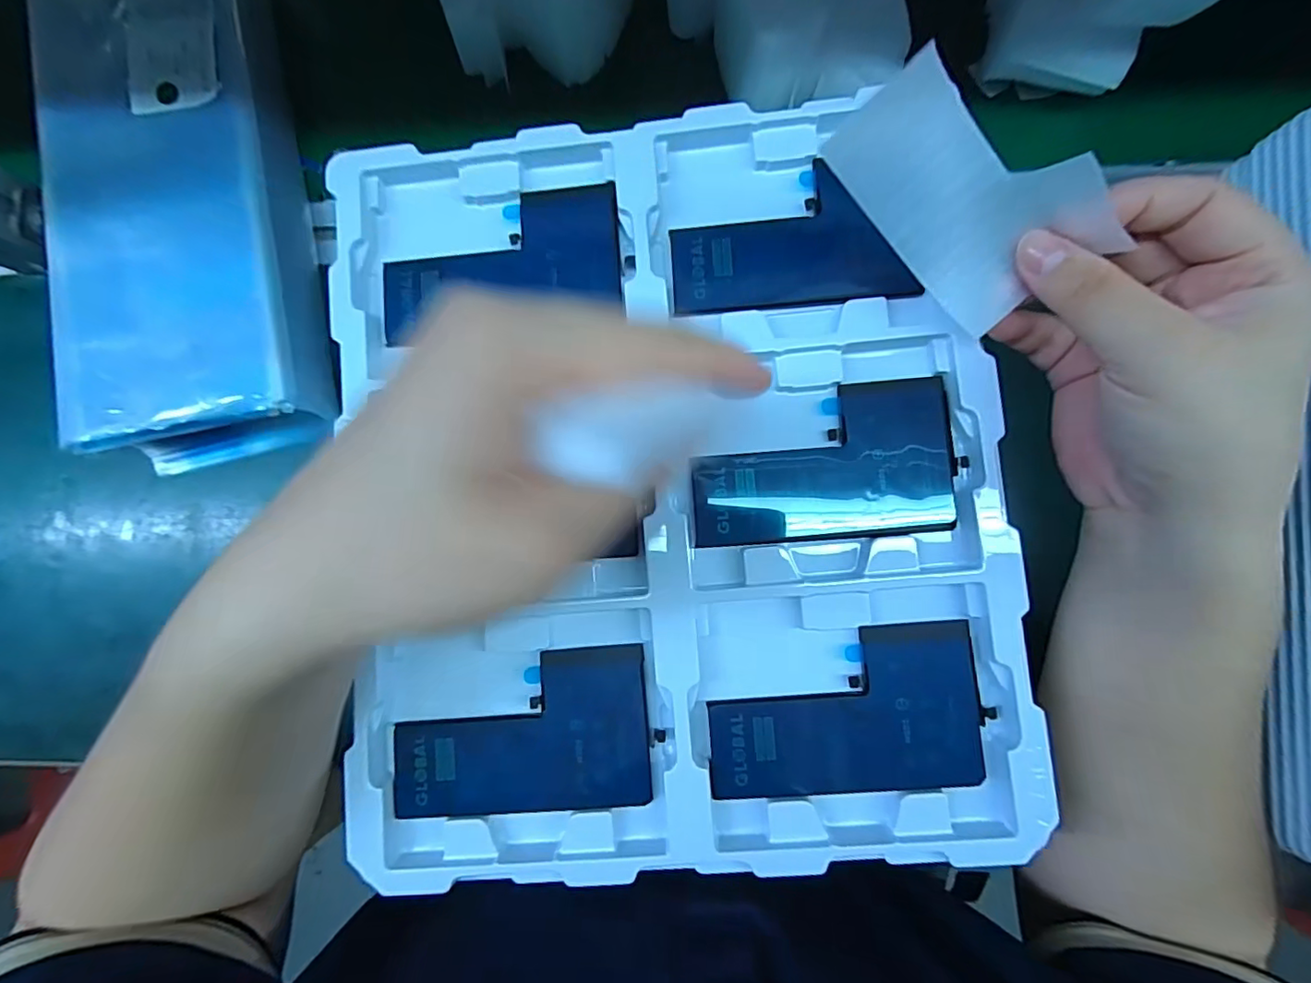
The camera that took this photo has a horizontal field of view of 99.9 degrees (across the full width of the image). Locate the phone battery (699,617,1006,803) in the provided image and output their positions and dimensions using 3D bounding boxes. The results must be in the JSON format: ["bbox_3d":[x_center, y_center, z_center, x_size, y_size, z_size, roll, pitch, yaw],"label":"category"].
[{"bbox_3d":[0.077,0.090,0.226,0.109,0.004,0.064,-5,83,3],"label":"phone battery"}]

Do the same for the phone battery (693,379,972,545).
[{"bbox_3d":[0.071,-0.012,0.237,0.109,0.005,0.064,-5,83,3],"label":"phone battery"}]

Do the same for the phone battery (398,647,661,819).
[{"bbox_3d":[-0.057,0.102,0.233,0.107,0.004,0.064,-5,83,3],"label":"phone battery"}]

